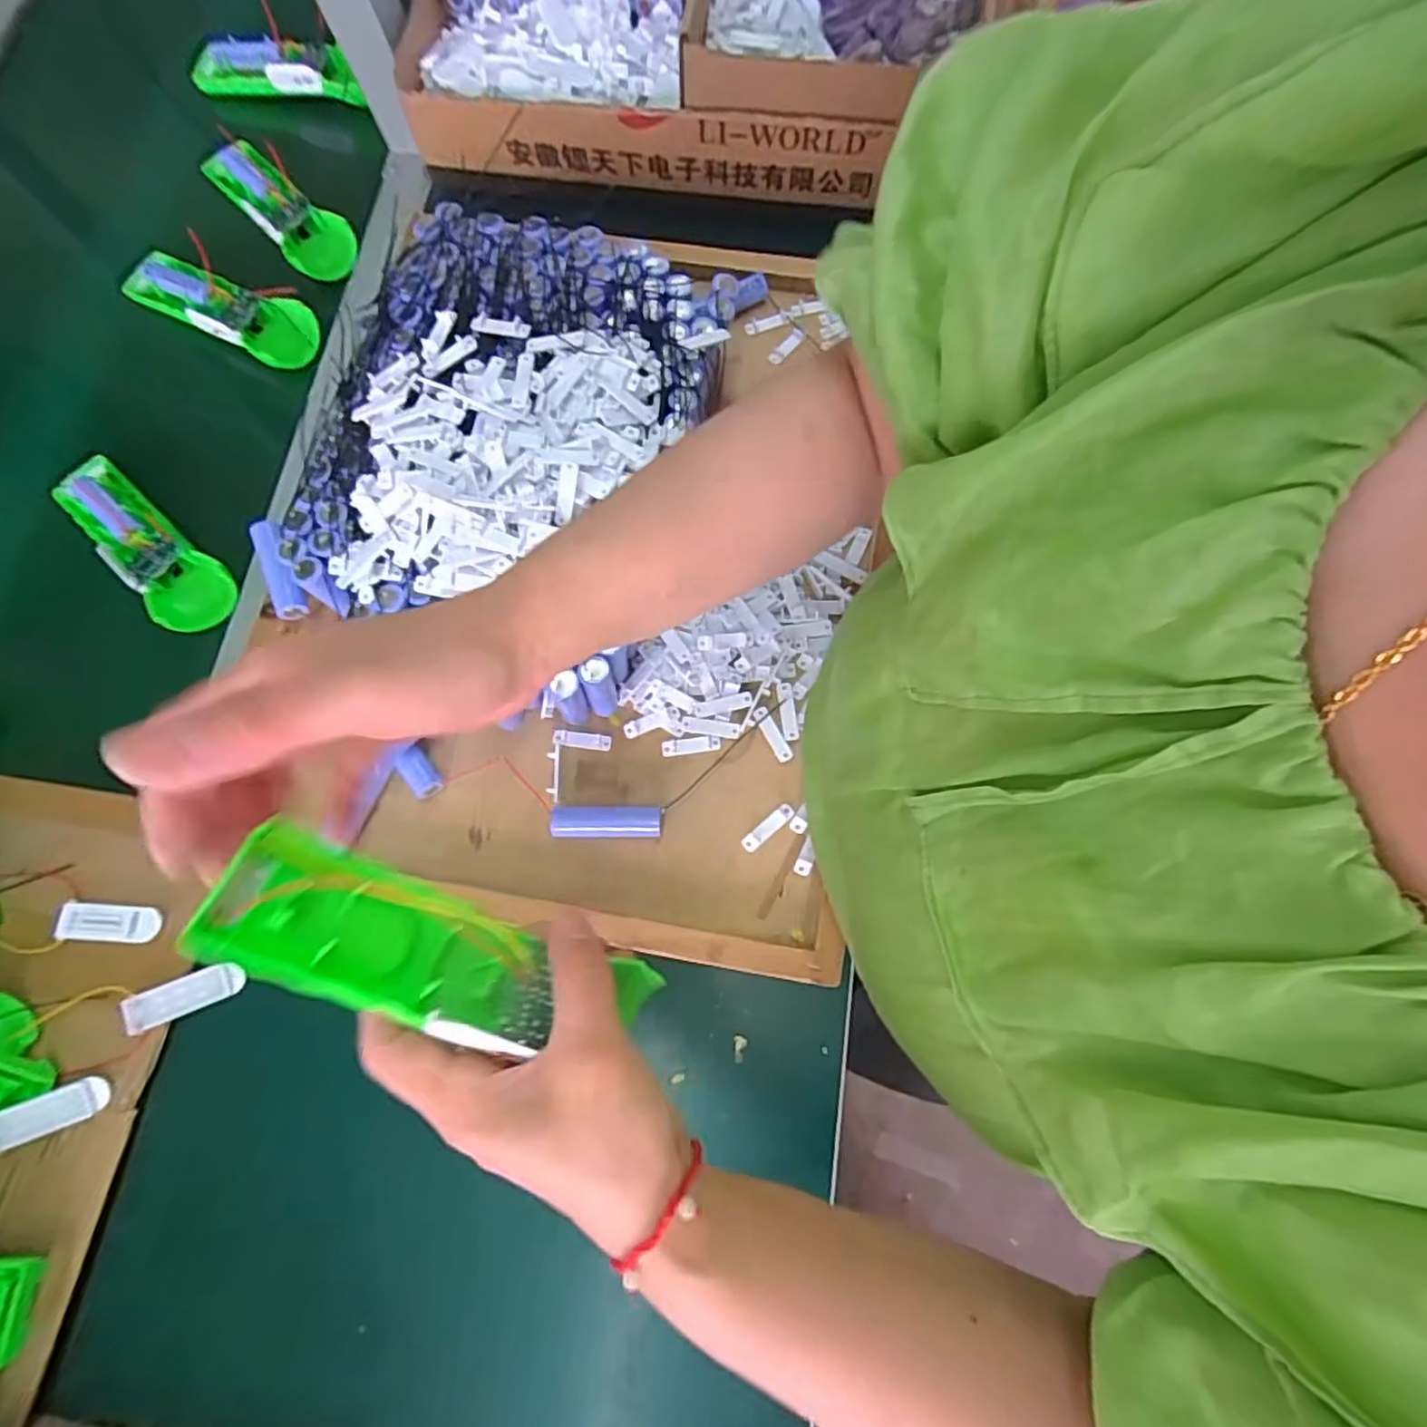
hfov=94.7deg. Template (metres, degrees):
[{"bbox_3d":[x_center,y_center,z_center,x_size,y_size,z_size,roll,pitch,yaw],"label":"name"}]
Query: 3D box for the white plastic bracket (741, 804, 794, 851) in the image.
[{"bbox_3d":[0.034,0.071,0.408,0.038,0.008,0.010,-40,78,-7],"label":"white plastic bracket"}]

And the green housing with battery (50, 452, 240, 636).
[{"bbox_3d":[-0.401,-0.122,0.462,0.163,0.021,0.051,41,81,10],"label":"green housing with battery"}]

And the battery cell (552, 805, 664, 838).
[{"bbox_3d":[-0.065,0.067,0.403,0.065,0.017,0.019,-1,77,2],"label":"battery cell"}]

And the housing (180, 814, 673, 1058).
[{"bbox_3d":[-0.091,0.089,0.237,0.157,0.024,0.042,28,75,-22],"label":"housing"}]

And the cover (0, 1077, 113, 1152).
[{"bbox_3d":[-0.366,0.219,0.358,0.058,0.013,0.021,-20,77,-3],"label":"cover"}]

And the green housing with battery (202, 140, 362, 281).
[{"bbox_3d":[-0.357,-0.417,0.538,0.050,0.023,0.160,-43,79,-8],"label":"green housing with battery"}]

